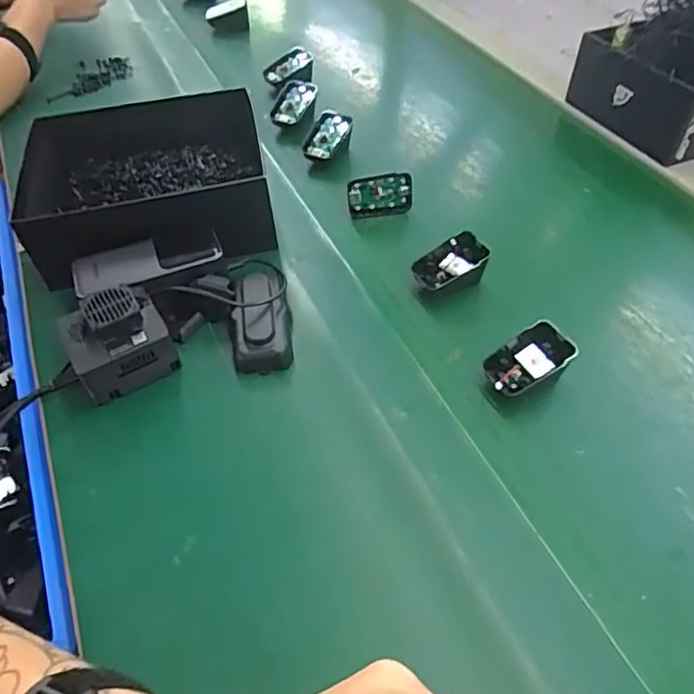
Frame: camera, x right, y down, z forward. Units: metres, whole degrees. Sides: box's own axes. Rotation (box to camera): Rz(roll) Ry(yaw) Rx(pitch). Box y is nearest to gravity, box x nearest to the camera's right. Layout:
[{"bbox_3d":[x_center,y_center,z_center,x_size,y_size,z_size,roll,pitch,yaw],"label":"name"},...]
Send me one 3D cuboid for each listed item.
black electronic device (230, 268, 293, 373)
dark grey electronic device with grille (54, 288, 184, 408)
[{"bbox_3d":[-0.075,-0.024,0.537,0.049,0.032,0.101,-6,59,-3],"label":"black electronic device"},{"bbox_3d":[-0.192,-0.004,0.511,0.077,0.067,0.067,-27,49,-17],"label":"dark grey electronic device with grille"}]

